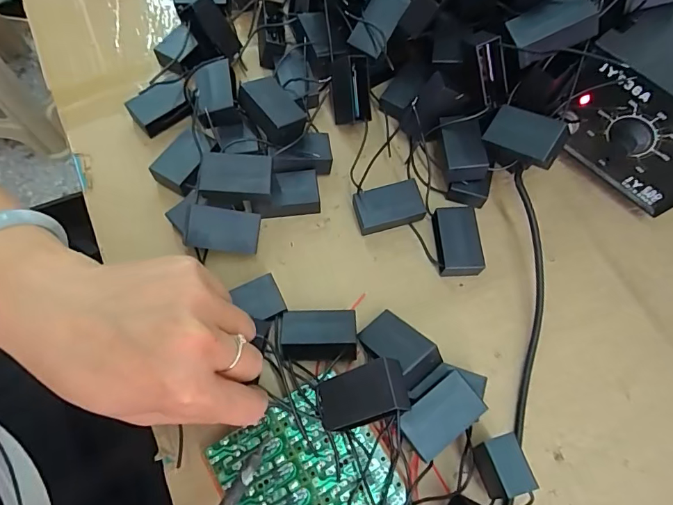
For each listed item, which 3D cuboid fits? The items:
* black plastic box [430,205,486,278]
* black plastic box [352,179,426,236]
[{"bbox_3d":[0.088,-0.008,0.317,0.029,0.018,0.047,-6,68,-4],"label":"black plastic box"},{"bbox_3d":[0.038,-0.033,0.324,0.050,0.021,0.026,-13,69,-7],"label":"black plastic box"}]

